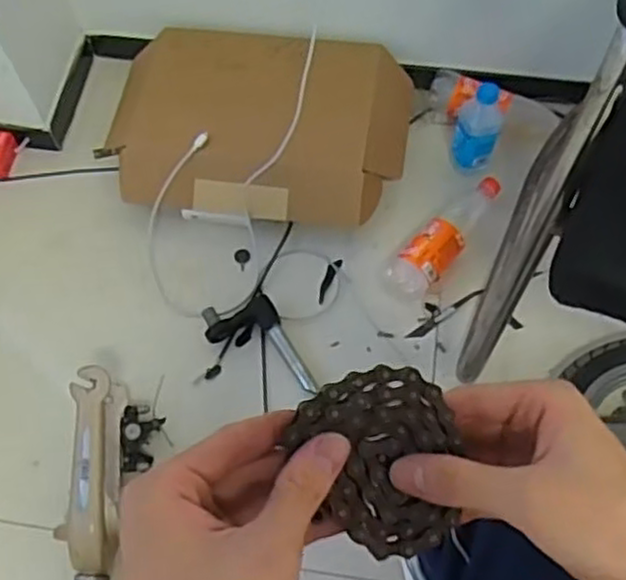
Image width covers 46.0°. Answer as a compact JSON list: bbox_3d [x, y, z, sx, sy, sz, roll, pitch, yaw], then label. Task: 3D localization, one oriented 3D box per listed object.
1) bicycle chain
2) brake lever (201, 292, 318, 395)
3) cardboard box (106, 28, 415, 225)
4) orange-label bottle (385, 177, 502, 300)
[{"bbox_3d":[0.034,0.077,0.329,0.068,0.007,0.084,-25,94,-13],"label":"bicycle chain"},{"bbox_3d":[-0.078,0.085,1.035,0.102,0.031,0.171,-26,65,-11],"label":"brake lever"},{"bbox_3d":[-0.087,-0.251,1.155,0.461,0.119,0.296,9,63,6],"label":"cardboard box"},{"bbox_3d":[0.203,-0.083,1.096,0.069,0.073,0.236,39,70,19],"label":"orange-label bottle"}]

